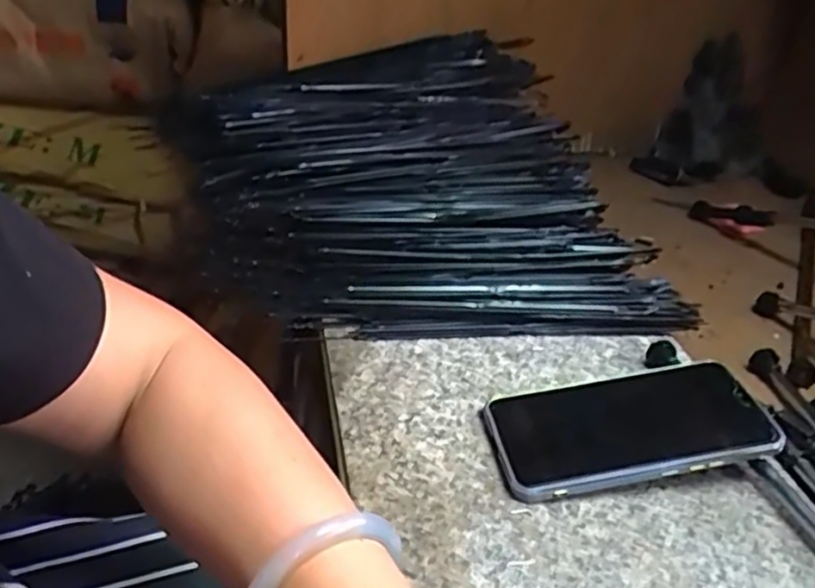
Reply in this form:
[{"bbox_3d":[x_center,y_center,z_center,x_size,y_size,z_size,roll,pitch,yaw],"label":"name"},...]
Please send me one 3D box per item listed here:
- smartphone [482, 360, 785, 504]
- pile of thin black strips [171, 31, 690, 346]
[{"bbox_3d":[0.128,0.076,0.398,0.155,0.010,0.078,-9,34,-4],"label":"smartphone"},{"bbox_3d":[-0.003,-0.113,0.586,0.359,0.115,0.365,-3,35,-13],"label":"pile of thin black strips"}]

